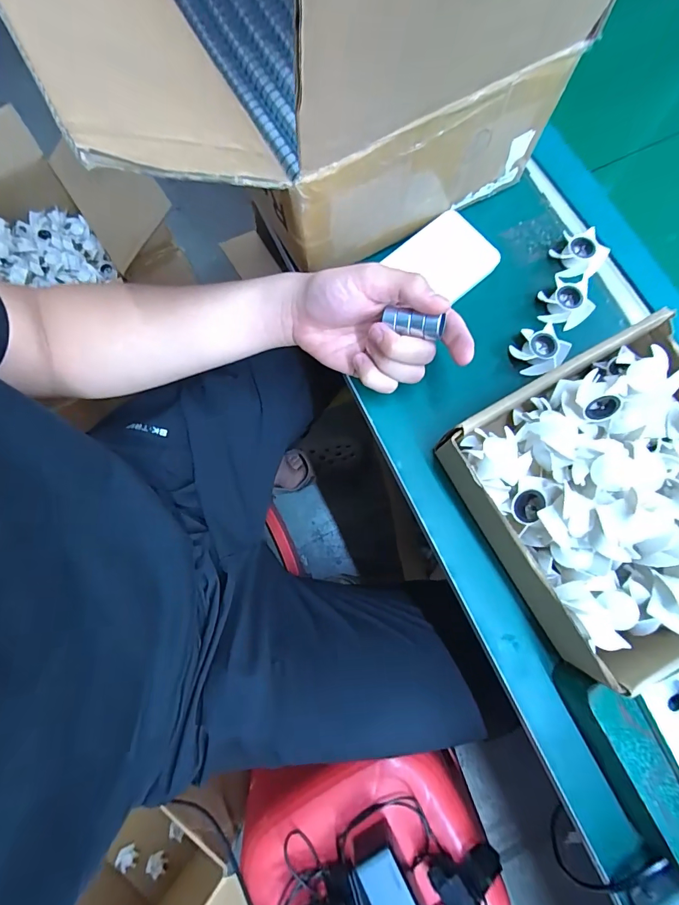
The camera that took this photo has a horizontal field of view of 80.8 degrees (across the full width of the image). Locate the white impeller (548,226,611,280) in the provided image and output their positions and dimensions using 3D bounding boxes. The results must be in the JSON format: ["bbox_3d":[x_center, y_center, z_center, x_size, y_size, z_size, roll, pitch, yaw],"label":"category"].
[{"bbox_3d":[0.218,-0.179,0.366,0.044,0.021,0.042,0,78,-1],"label":"white impeller"}]

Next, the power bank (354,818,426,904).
[{"bbox_3d":[0.069,0.542,0.483,0.051,0.065,0.129,-27,80,-6],"label":"power bank"}]

